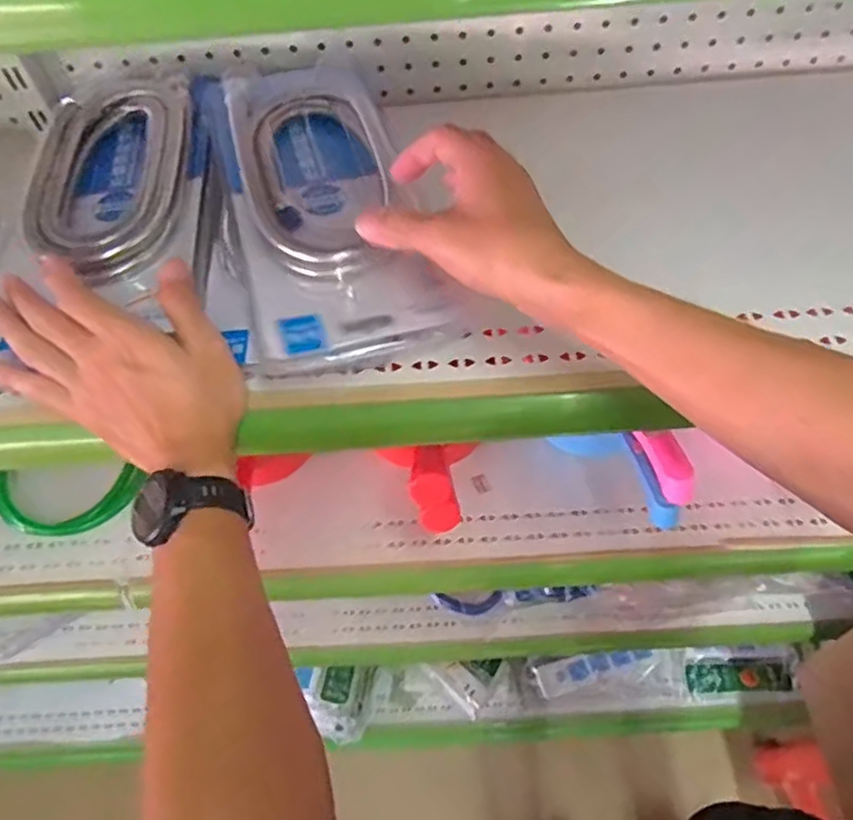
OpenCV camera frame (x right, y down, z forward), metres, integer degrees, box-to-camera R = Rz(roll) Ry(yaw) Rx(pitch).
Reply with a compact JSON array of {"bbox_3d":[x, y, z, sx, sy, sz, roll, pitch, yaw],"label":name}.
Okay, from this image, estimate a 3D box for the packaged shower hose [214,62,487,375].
[{"bbox_3d":[-0.067,-0.155,0.493,0.139,0.058,0.264,-16,67,-6],"label":"packaged shower hose"}]

